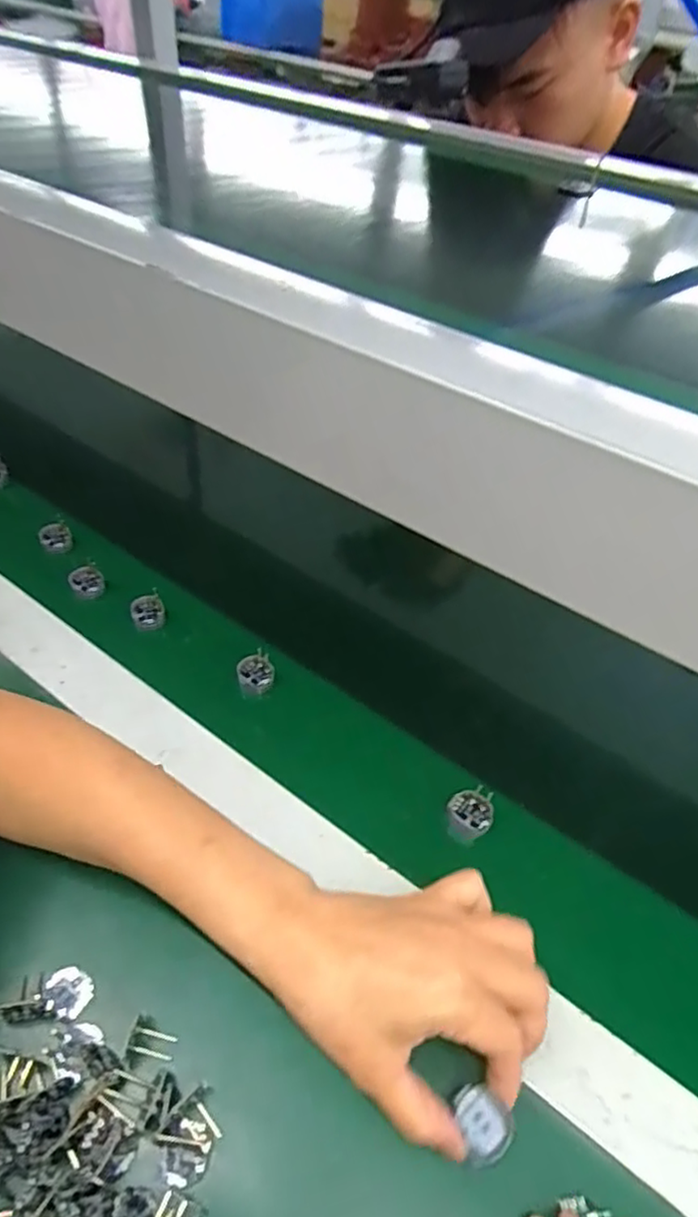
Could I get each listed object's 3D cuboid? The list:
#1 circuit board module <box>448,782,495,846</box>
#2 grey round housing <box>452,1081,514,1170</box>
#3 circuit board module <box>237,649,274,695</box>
[{"bbox_3d":[0.082,0.141,0.434,0.030,0.022,0.033,-6,66,-5],"label":"circuit board module"},{"bbox_3d":[0.064,0.245,0.305,0.026,0.013,0.030,-12,49,-10],"label":"grey round housing"},{"bbox_3d":[-0.072,0.051,0.499,0.027,0.014,0.031,-11,48,-16],"label":"circuit board module"}]

